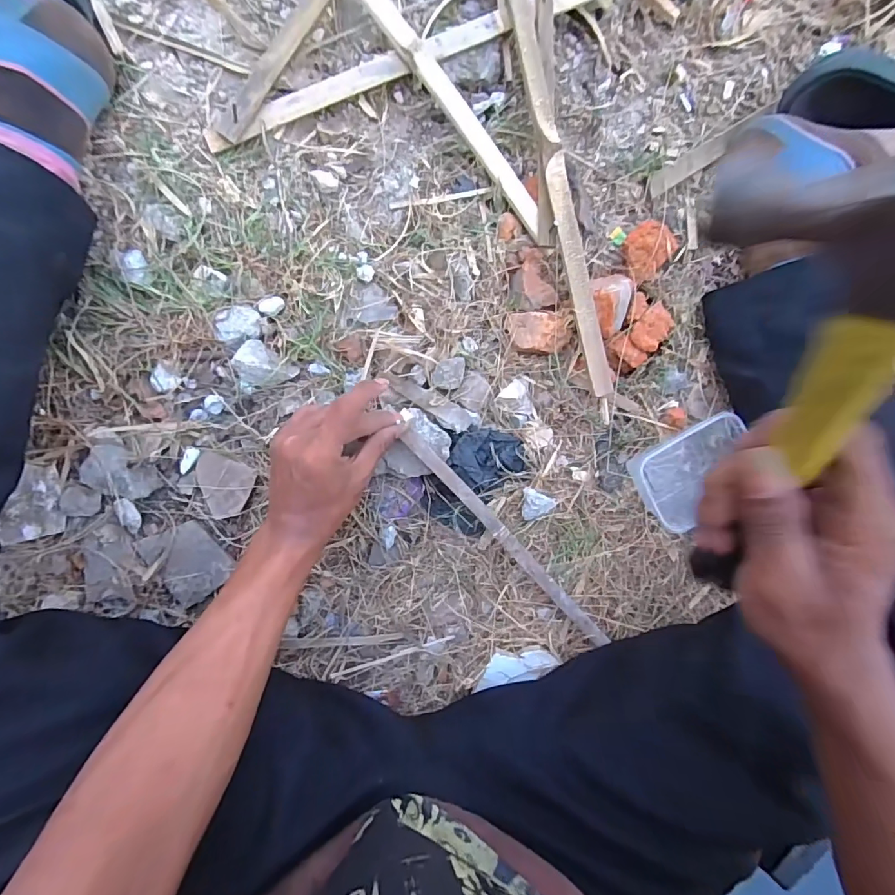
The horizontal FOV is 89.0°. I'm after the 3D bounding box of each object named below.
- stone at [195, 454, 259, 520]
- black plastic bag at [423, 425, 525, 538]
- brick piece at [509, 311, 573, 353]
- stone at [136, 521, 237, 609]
[{"bbox_3d":[-0.204,0.034,0.409,0.051,0.007,0.050,24,91,-11],"label":"stone"},{"bbox_3d":[0.026,0.028,0.427,0.072,0.019,0.102,31,89,-11],"label":"black plastic bag"},{"bbox_3d":[0.089,-0.110,0.434,0.058,0.017,0.038,-3,96,-9],"label":"brick piece"},{"bbox_3d":[-0.231,0.102,0.407,0.060,0.008,0.070,-31,99,-6],"label":"stone"}]

